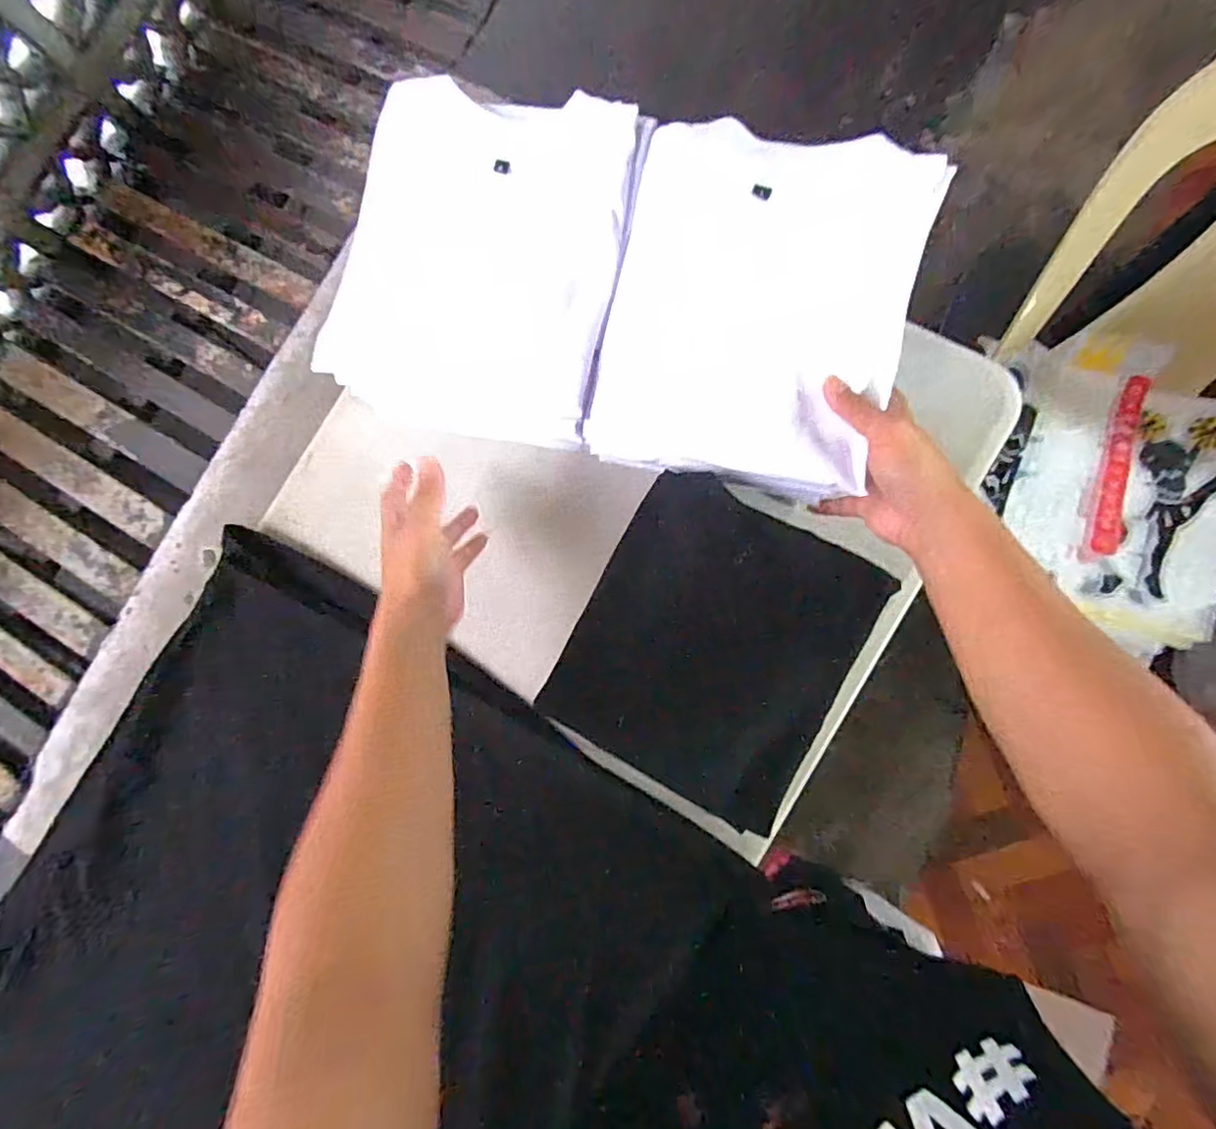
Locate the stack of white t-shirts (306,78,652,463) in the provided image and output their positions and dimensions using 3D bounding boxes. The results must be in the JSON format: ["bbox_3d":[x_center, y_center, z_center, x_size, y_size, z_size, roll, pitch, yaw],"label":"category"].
[{"bbox_3d":[-0.100,-0.258,0.525,0.236,0.134,0.249,13,85,8],"label":"stack of white t-shirts"}]

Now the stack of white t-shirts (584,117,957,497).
[{"bbox_3d":[0.105,-0.195,0.458,0.234,0.037,0.252,18,109,24],"label":"stack of white t-shirts"}]

